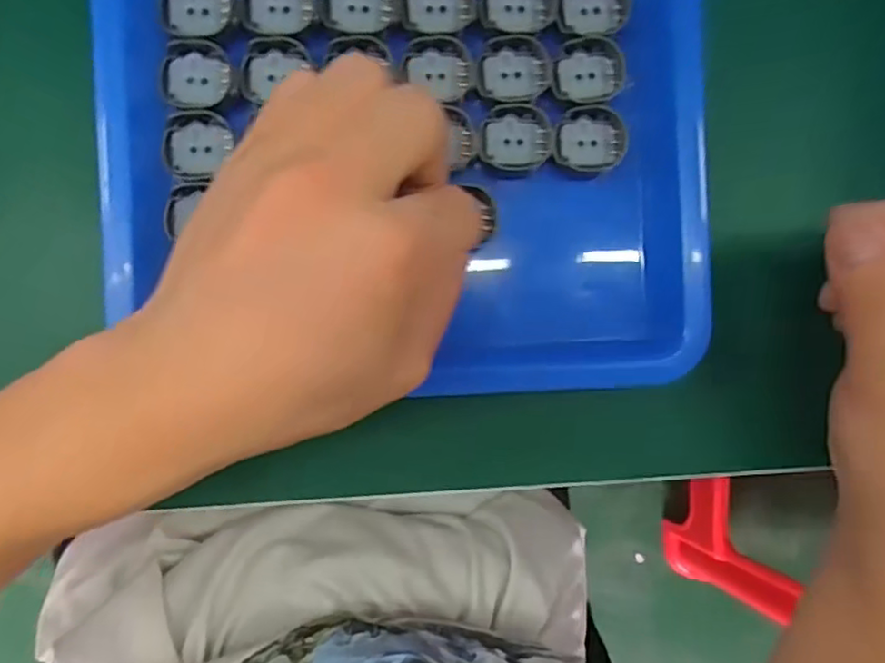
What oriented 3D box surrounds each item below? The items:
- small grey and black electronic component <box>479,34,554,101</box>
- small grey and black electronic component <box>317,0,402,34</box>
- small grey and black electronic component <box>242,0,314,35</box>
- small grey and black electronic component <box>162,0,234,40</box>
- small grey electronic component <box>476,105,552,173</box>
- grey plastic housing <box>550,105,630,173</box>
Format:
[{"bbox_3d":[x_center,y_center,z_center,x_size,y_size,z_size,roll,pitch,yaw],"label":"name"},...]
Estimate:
[{"bbox_3d":[0.028,-0.102,0.242,0.027,0.005,0.024,4,89,-4],"label":"small grey and black electronic component"},{"bbox_3d":[-0.032,-0.127,0.237,0.030,0.004,0.023,-2,90,-4],"label":"small grey and black electronic component"},{"bbox_3d":[-0.062,-0.125,0.235,0.025,0.006,0.024,6,89,-4],"label":"small grey and black electronic component"},{"bbox_3d":[-0.091,-0.122,0.233,0.025,0.009,0.025,12,89,-4],"label":"small grey and black electronic component"},{"bbox_3d":[0.029,-0.076,0.245,0.028,0.004,0.025,-1,90,-4],"label":"small grey electronic component"},{"bbox_3d":[0.058,-0.076,0.246,0.028,0.006,0.024,-8,90,-4],"label":"grey plastic housing"}]

